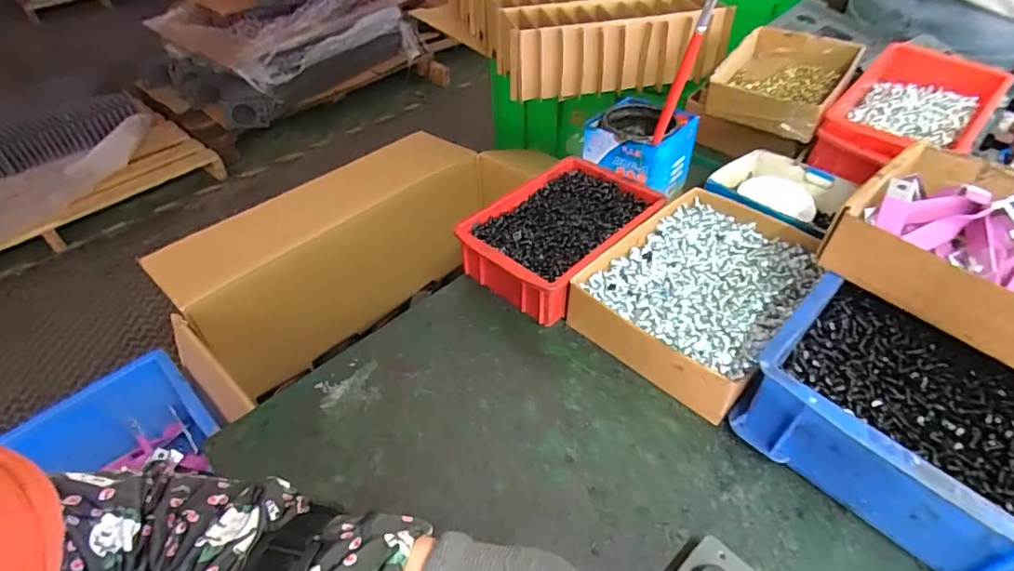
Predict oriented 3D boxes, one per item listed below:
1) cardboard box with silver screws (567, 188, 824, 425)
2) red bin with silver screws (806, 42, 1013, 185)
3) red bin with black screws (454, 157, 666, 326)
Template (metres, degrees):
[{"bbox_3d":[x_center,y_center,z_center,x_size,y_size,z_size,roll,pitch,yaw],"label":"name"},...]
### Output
[{"bbox_3d":[0.181,0.002,0.499,0.158,0.056,0.221,30,52,29],"label":"cardboard box with silver screws"},{"bbox_3d":[0.460,-0.194,0.614,0.138,0.078,0.214,34,54,31],"label":"red bin with silver screws"},{"bbox_3d":[0.055,-0.052,0.548,0.129,0.059,0.191,31,52,30],"label":"red bin with black screws"}]

